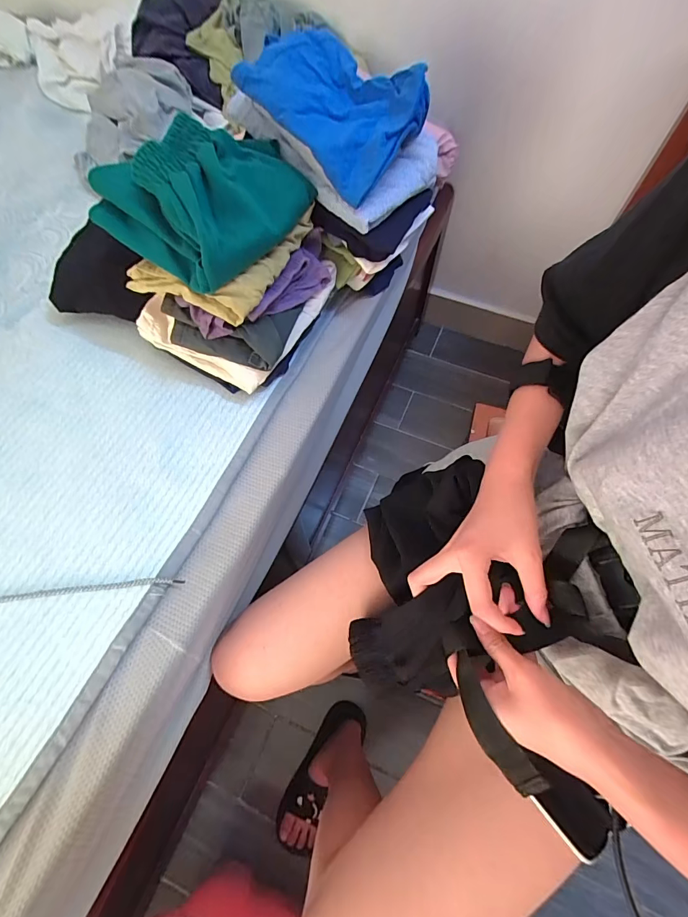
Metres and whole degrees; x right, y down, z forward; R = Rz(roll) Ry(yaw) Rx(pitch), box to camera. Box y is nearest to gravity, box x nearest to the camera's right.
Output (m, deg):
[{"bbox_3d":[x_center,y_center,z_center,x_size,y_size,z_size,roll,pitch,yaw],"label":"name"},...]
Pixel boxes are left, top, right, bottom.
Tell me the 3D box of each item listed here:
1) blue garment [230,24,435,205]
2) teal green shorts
[{"bbox_3d":[-0.011,-0.400,0.455,0.173,0.086,0.124,37,69,16],"label":"blue garment"},{"bbox_3d":[-0.149,-0.296,0.432,0.159,0.080,0.197,31,67,14],"label":"teal green shorts"}]

